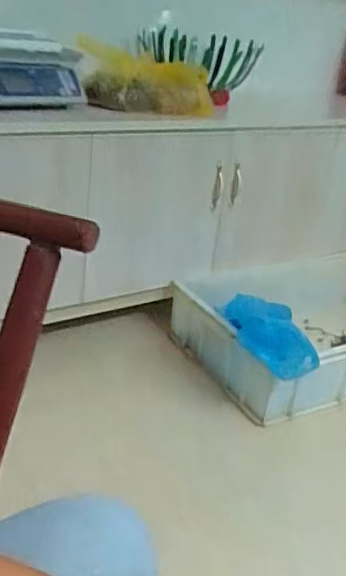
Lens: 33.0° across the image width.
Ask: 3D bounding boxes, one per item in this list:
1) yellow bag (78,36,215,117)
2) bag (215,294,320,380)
[{"bbox_3d":[-0.079,-0.521,1.479,0.363,0.148,0.170,25,31,32],"label":"yellow bag"},{"bbox_3d":[0.207,0.099,1.265,0.113,0.104,0.257,-2,28,-19],"label":"bag"}]

